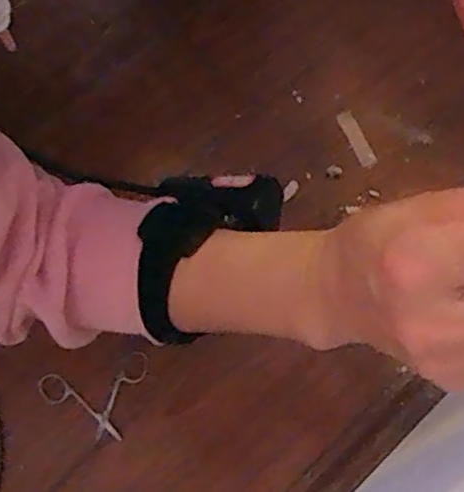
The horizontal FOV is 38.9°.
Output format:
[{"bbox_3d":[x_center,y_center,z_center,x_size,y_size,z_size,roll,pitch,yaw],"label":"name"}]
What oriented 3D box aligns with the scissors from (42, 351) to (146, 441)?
[{"bbox_3d":[-0.105,0.123,0.519,0.085,0.004,0.060,-15,72,-3],"label":"scissors"}]

